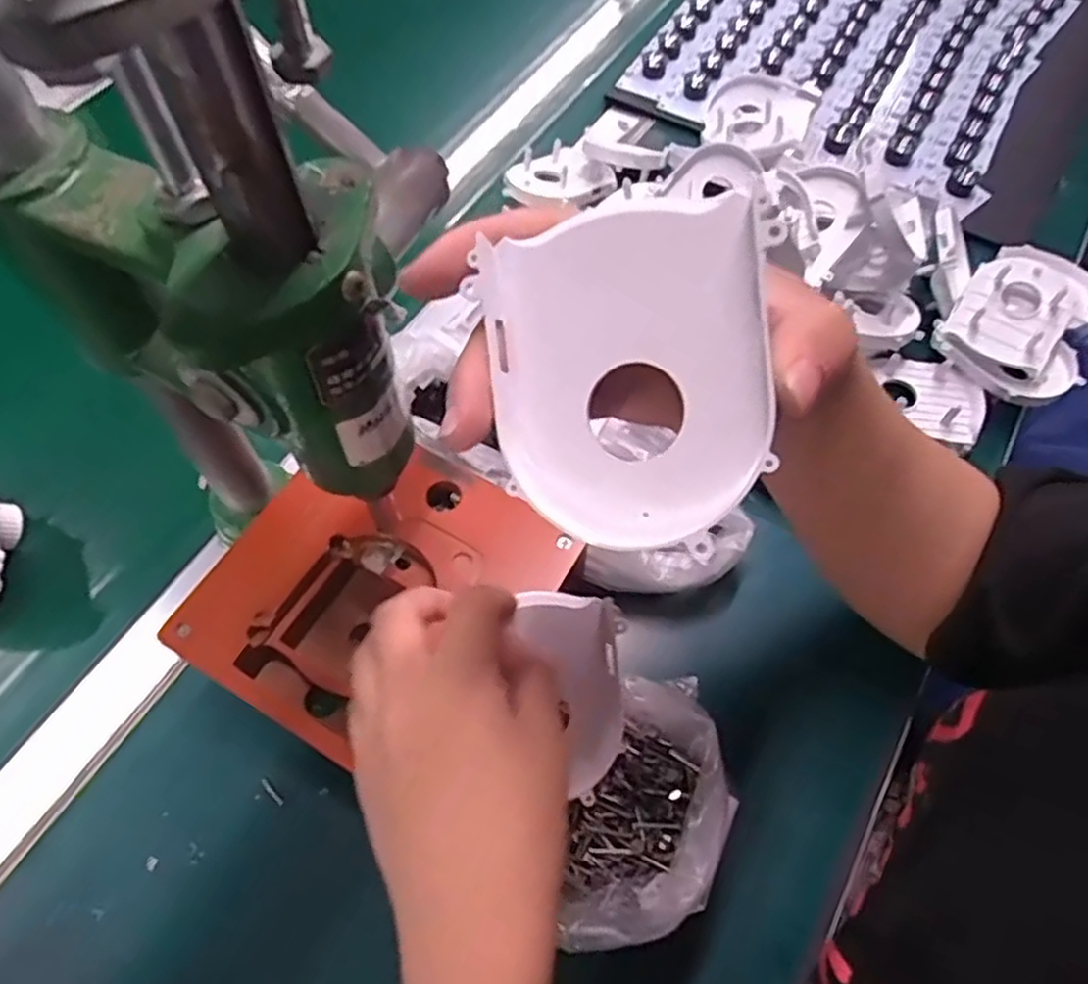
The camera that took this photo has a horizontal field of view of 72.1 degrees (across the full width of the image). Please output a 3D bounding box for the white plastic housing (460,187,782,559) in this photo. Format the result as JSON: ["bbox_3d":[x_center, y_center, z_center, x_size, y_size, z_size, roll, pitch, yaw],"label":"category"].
[{"bbox_3d":[0.022,-0.029,0.188,0.068,0.023,0.080,6,102,24],"label":"white plastic housing"}]

